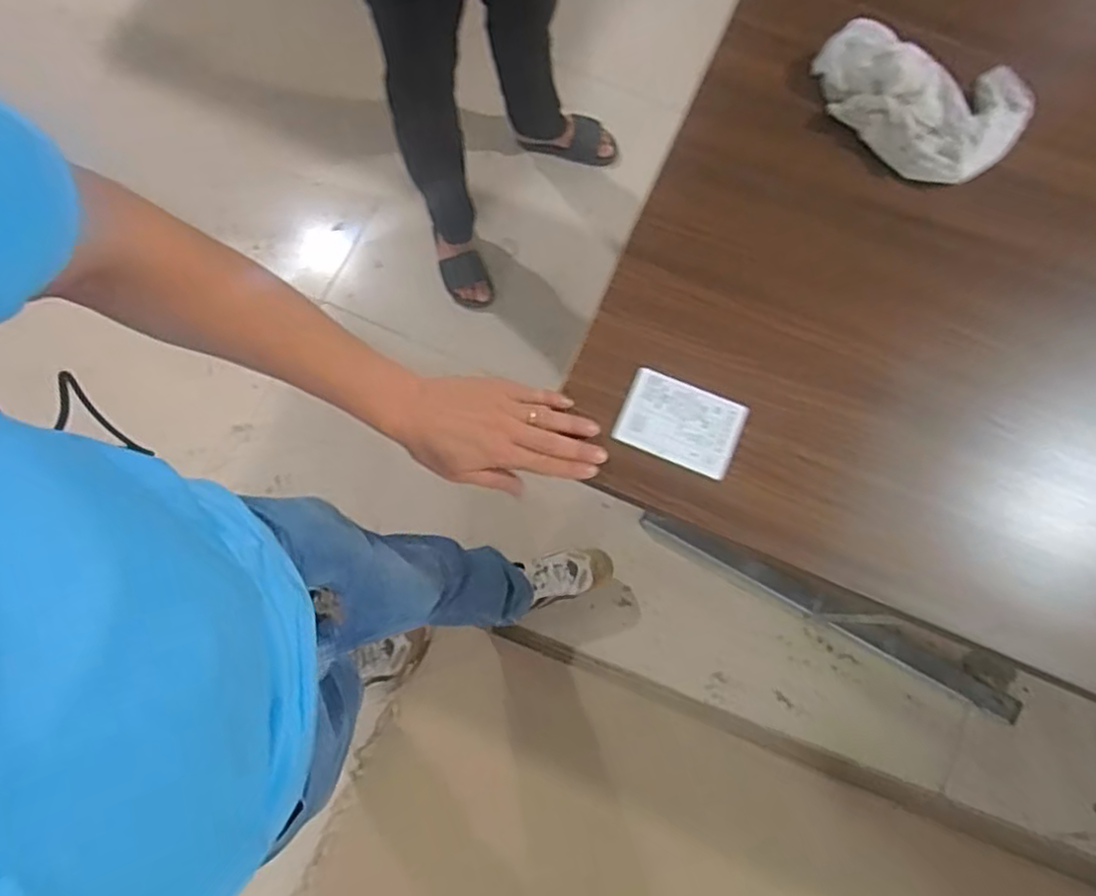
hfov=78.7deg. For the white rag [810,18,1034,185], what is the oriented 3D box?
[{"bbox_3d":[0.385,-0.341,0.665,0.225,0.048,0.143,5,77,2],"label":"white rag"}]

